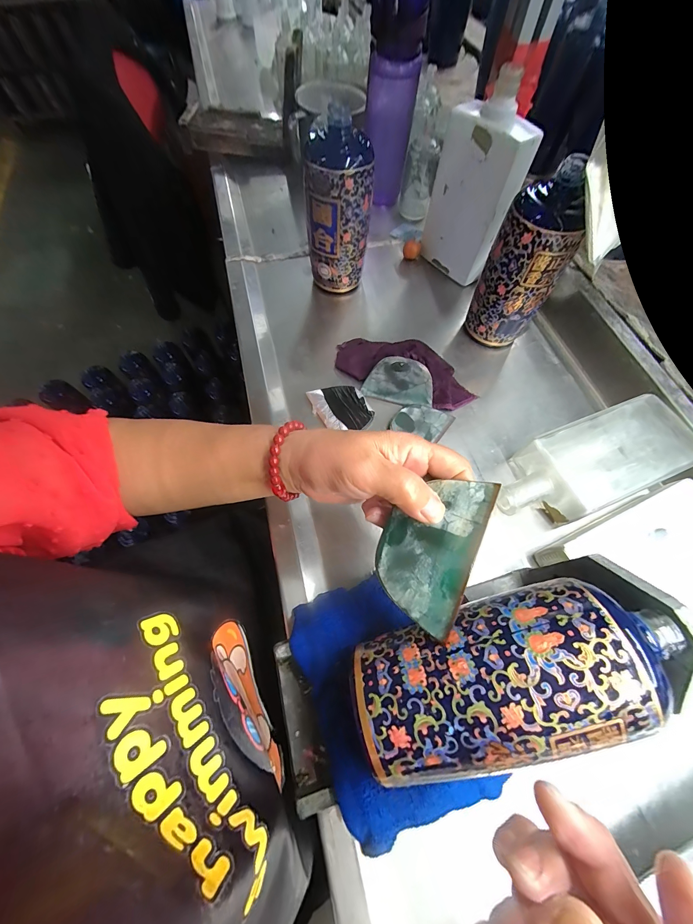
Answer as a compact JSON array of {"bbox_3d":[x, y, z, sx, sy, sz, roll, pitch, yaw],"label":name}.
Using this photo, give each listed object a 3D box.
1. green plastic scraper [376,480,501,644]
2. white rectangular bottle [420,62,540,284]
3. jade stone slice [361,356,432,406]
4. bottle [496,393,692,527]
[{"bbox_3d":[0.052,0.052,0.203,0.055,0.004,0.093,20,83,20],"label":"green plastic scraper"},{"bbox_3d":[0.169,-0.357,0.440,0.045,0.194,0.117,-41,72,-15],"label":"white rectangular bottle"},{"bbox_3d":[0.066,-0.100,0.397,0.083,0.004,0.055,16,94,8],"label":"jade stone slice"},{"bbox_3d":[0.262,0.003,0.344,0.230,0.046,0.093,-21,68,-7],"label":"bottle"}]

